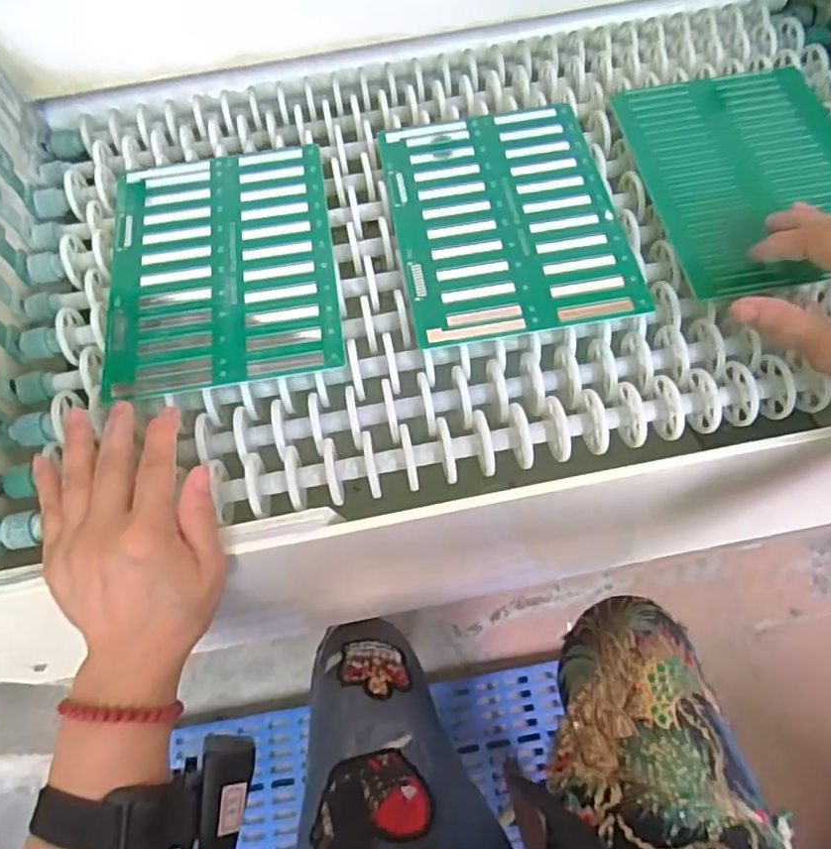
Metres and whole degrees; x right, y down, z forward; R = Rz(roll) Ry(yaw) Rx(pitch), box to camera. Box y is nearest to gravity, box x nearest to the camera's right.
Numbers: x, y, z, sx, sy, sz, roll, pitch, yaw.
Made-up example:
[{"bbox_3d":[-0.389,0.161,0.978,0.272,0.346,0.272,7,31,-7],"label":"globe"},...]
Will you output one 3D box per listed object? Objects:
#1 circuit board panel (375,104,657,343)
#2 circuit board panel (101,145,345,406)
[{"bbox_3d":[0.064,-0.153,0.450,0.155,0.004,0.202,-9,64,-2],"label":"circuit board panel"},{"bbox_3d":[-0.138,-0.117,0.443,0.155,0.005,0.206,-9,64,-2],"label":"circuit board panel"}]

